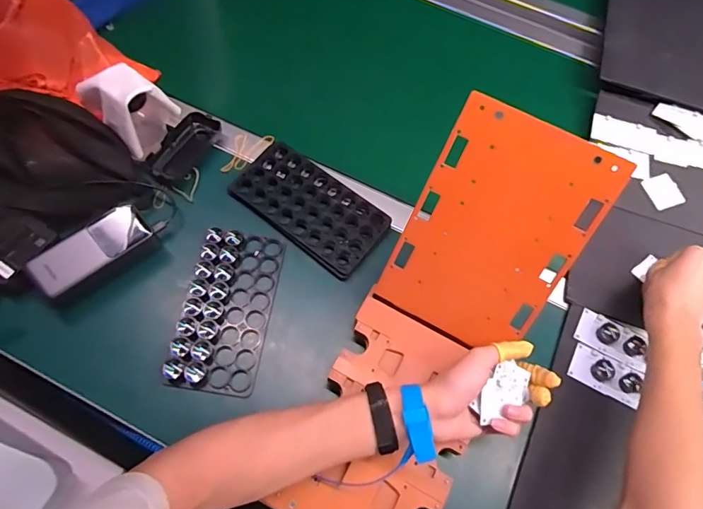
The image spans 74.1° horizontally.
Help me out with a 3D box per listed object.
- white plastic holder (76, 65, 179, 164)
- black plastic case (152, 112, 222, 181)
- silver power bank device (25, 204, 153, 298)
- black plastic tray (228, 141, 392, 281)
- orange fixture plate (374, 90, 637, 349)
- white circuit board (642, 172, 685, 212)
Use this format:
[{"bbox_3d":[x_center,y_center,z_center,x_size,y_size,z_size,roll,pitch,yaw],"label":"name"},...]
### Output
[{"bbox_3d":[-0.276,-0.187,0.588,0.080,0.103,0.084,43,70,13],"label":"white plastic holder"},{"bbox_3d":[-0.227,-0.145,0.632,0.044,0.026,0.111,30,66,9],"label":"black plastic case"},{"bbox_3d":[-0.295,-0.008,0.528,0.054,0.031,0.128,41,69,14],"label":"silver power bank device"},{"bbox_3d":[-0.055,-0.065,0.603,0.200,0.016,0.101,38,68,13],"label":"black plastic tray"},{"bbox_3d":[0.141,-0.019,0.474,0.161,0.007,0.234,27,113,9],"label":"orange fixture plate"},{"bbox_3d":[0.449,-0.091,0.670,0.047,0.006,0.052,-17,67,-12],"label":"white circuit board"}]

